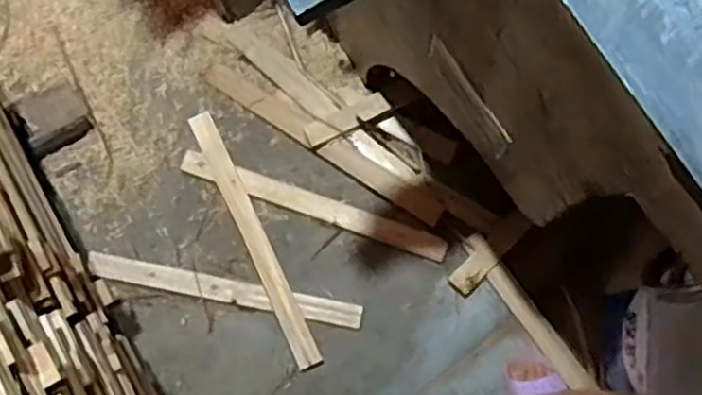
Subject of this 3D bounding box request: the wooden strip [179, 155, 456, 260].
[{"bbox_3d":[-0.071,0.012,1.357,0.505,0.022,0.046,20,82,8],"label":"wooden strip"}]

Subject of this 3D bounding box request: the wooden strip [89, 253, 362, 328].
[{"bbox_3d":[-0.228,0.169,1.347,0.500,0.016,0.042,11,79,2],"label":"wooden strip"}]

